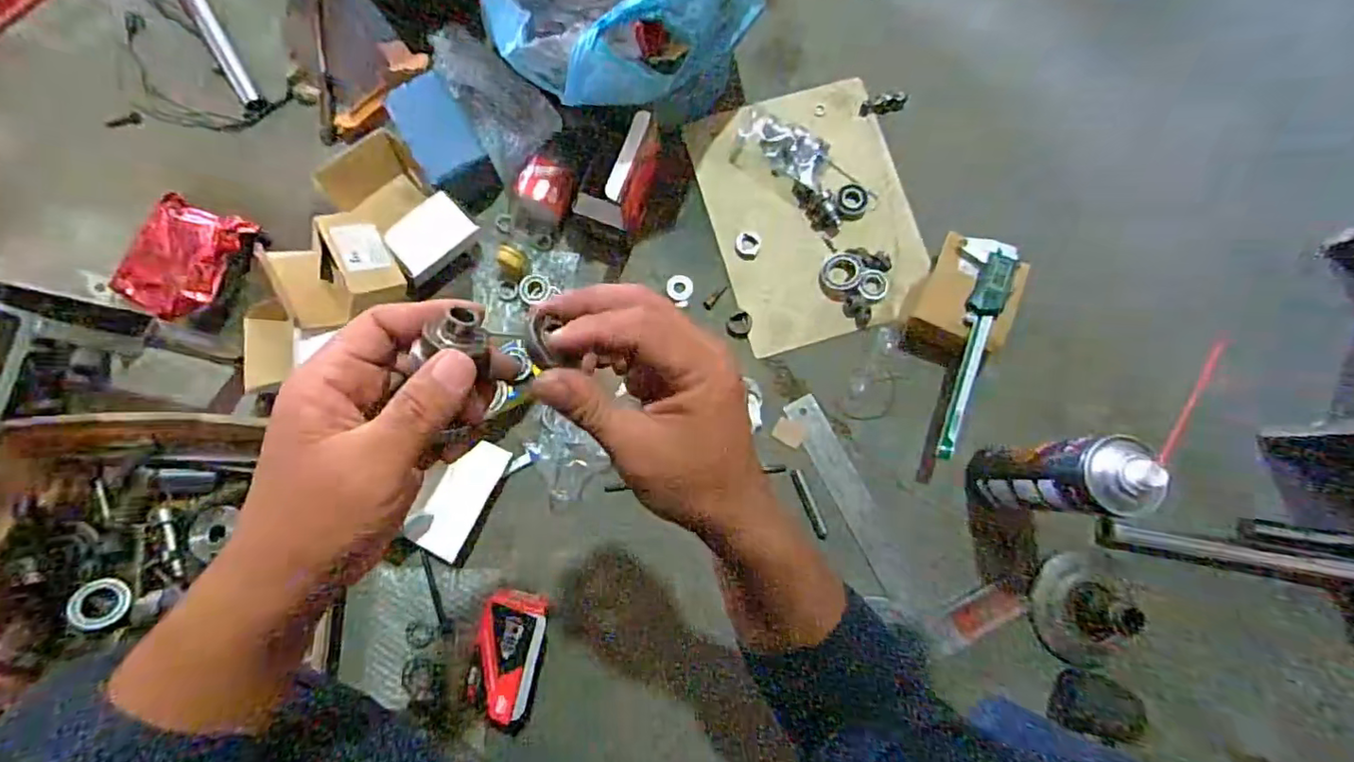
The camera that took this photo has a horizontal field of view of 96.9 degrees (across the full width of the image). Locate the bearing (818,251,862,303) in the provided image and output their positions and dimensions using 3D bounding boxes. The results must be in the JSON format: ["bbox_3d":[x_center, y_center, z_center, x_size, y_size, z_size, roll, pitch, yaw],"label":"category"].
[{"bbox_3d":[0.181,-0.118,0.672,0.044,0.018,0.051,35,82,4],"label":"bearing"}]

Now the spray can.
[{"bbox_3d":[0.324,0.083,0.525,0.053,0.193,0.057,0,81,-1],"label":"spray can"}]

